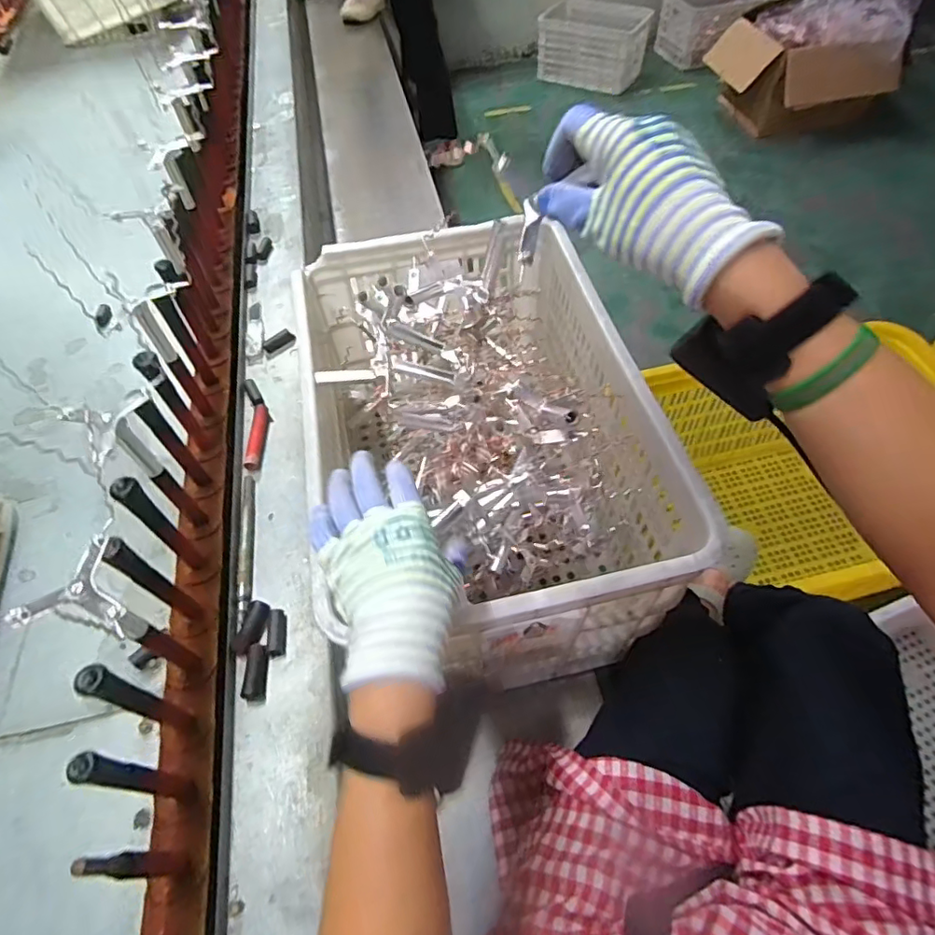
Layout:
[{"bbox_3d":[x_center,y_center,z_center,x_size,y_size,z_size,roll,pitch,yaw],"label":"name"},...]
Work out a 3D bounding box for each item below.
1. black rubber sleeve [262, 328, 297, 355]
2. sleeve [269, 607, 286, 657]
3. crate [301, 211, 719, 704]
[{"bbox_3d":[-0.260,-0.173,0.772,0.016,0.013,0.043,37,66,25],"label":"black rubber sleeve"},{"bbox_3d":[-0.183,0.159,0.539,0.015,0.011,0.042,-8,56,-1],"label":"sleeve"},{"bbox_3d":[0.002,-0.036,0.711,0.349,0.294,0.549,-12,56,-5],"label":"crate"}]

